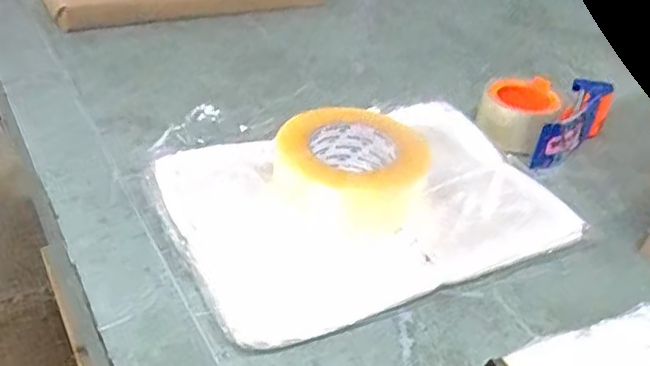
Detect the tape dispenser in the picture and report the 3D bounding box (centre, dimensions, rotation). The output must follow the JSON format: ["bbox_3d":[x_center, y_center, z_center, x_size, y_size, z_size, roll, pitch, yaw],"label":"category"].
[{"bbox_3d":[0.251,-0.079,0.725,0.155,0.066,0.108,-26,46,-37],"label":"tape dispenser"}]

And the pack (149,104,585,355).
[{"bbox_3d":[0.040,0.019,0.560,0.342,0.040,0.225,-11,39,-24],"label":"pack"}]

